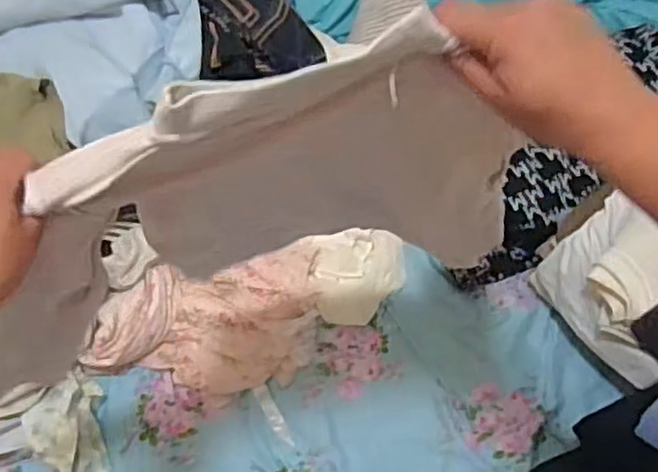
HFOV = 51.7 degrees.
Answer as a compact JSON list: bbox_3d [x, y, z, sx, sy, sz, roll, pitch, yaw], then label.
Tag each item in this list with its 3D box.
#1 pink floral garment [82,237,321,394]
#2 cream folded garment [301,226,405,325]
[{"bbox_3d":[-0.172,0.110,0.963,0.349,0.085,0.221,-17,63,-6],"label":"pink floral garment"},{"bbox_3d":[0.045,0.057,1.022,0.141,0.025,0.144,-9,62,-1],"label":"cream folded garment"}]

